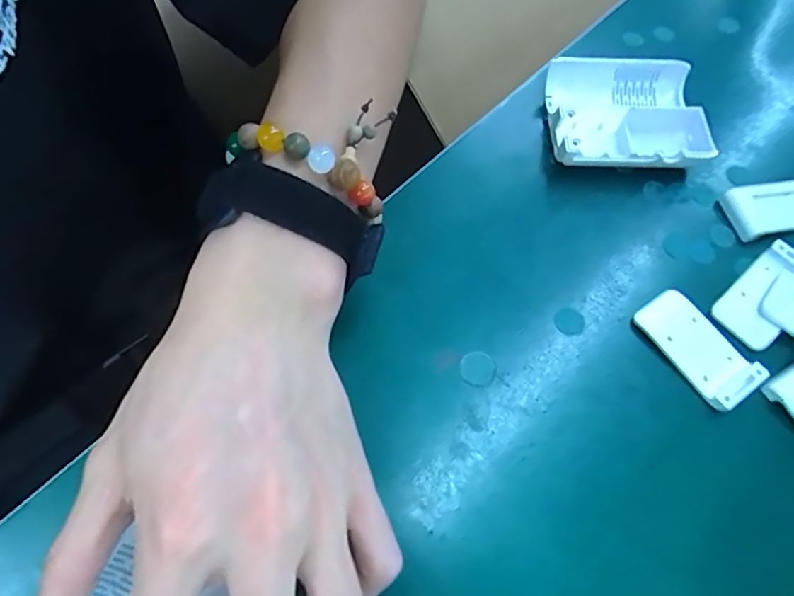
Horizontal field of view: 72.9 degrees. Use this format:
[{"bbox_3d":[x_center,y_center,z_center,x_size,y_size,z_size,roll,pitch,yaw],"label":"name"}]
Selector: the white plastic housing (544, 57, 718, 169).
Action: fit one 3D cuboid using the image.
[{"bbox_3d":[0.125,-0.099,0.297,0.078,0.023,0.067,-2,65,1],"label":"white plastic housing"}]

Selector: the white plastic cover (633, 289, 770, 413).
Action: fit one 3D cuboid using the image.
[{"bbox_3d":[0.139,0.022,0.248,0.028,0.005,0.056,-32,68,-12],"label":"white plastic cover"}]

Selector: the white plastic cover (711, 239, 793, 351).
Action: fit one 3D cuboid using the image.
[{"bbox_3d":[0.180,-0.002,0.260,0.058,0.006,0.029,-40,70,-15],"label":"white plastic cover"}]

